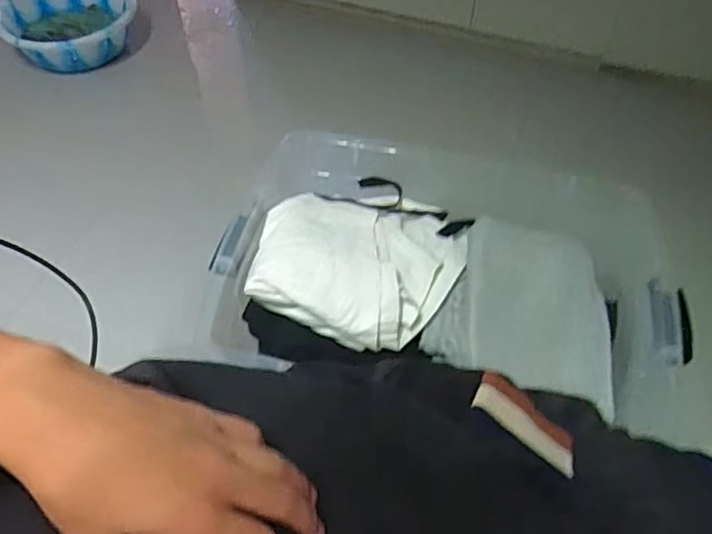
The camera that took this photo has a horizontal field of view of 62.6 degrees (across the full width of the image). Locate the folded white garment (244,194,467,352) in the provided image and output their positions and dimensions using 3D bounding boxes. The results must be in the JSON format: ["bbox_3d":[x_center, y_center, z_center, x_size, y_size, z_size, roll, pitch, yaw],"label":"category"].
[{"bbox_3d":[0.004,-0.018,0.828,0.272,0.090,0.269,1,53,-1],"label":"folded white garment"}]

